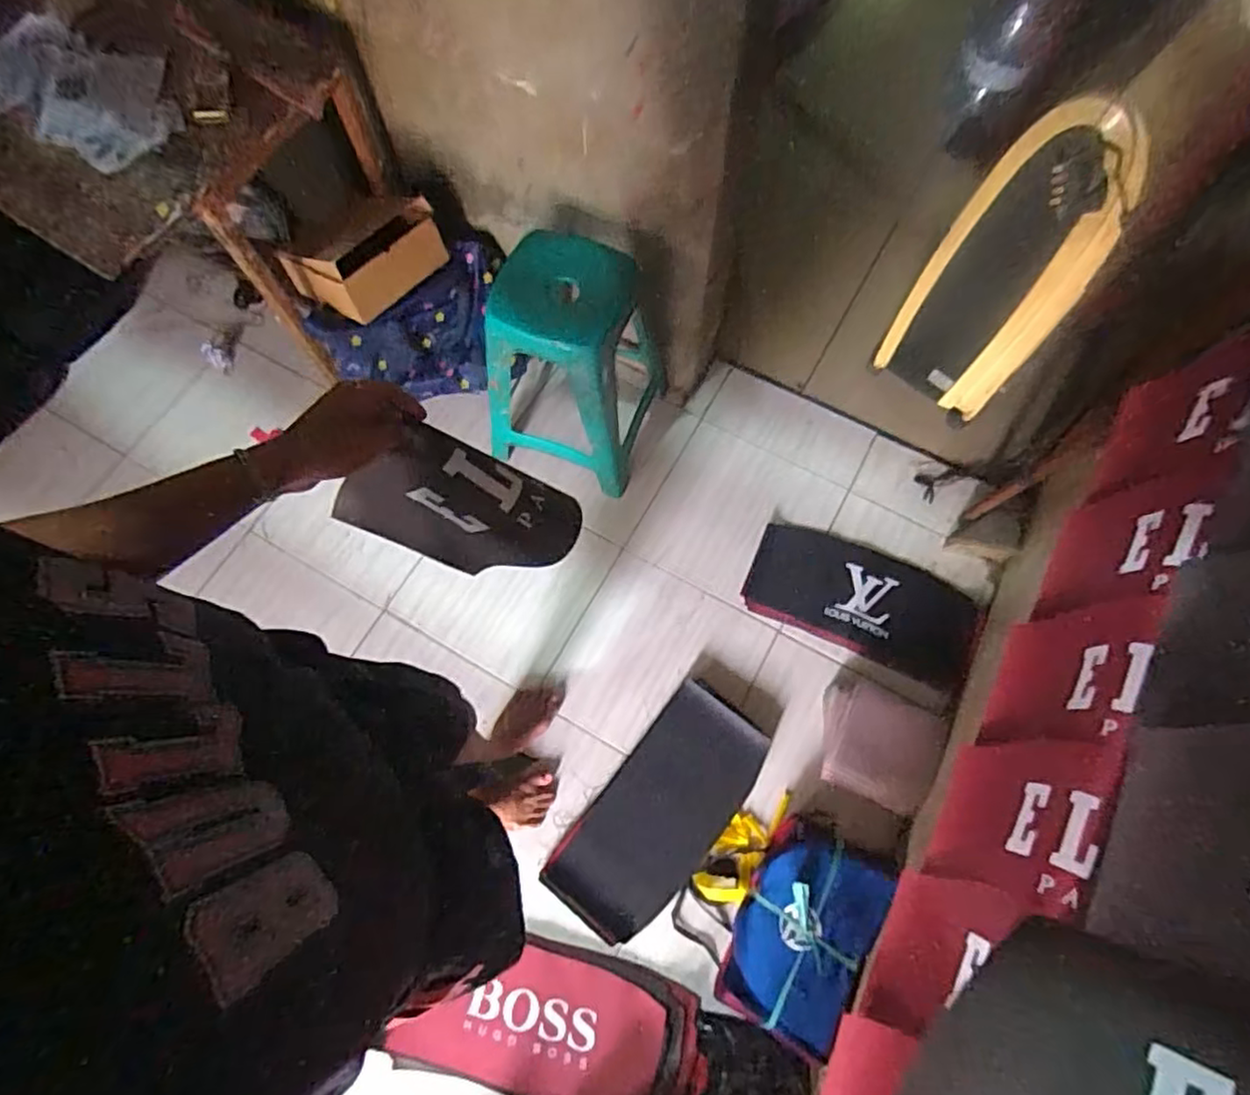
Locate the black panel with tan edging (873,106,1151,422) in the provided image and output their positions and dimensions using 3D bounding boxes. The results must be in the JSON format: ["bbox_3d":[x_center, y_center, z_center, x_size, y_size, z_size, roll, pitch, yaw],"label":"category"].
[{"bbox_3d":[0.710,-0.500,1.247,0.276,0.683,0.052,36,76,10],"label":"black panel with tan edging"}]

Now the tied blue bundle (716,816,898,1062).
[{"bbox_3d":[0.326,0.697,1.202,0.227,0.055,0.350,17,73,37],"label":"tied blue bundle"}]

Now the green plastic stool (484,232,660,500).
[{"bbox_3d":[-0.119,-0.387,1.447,0.358,0.424,0.341,17,73,5],"label":"green plastic stool"}]

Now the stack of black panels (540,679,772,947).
[{"bbox_3d":[0.077,0.538,1.336,0.242,0.035,0.496,38,76,11],"label":"stack of black panels"}]

